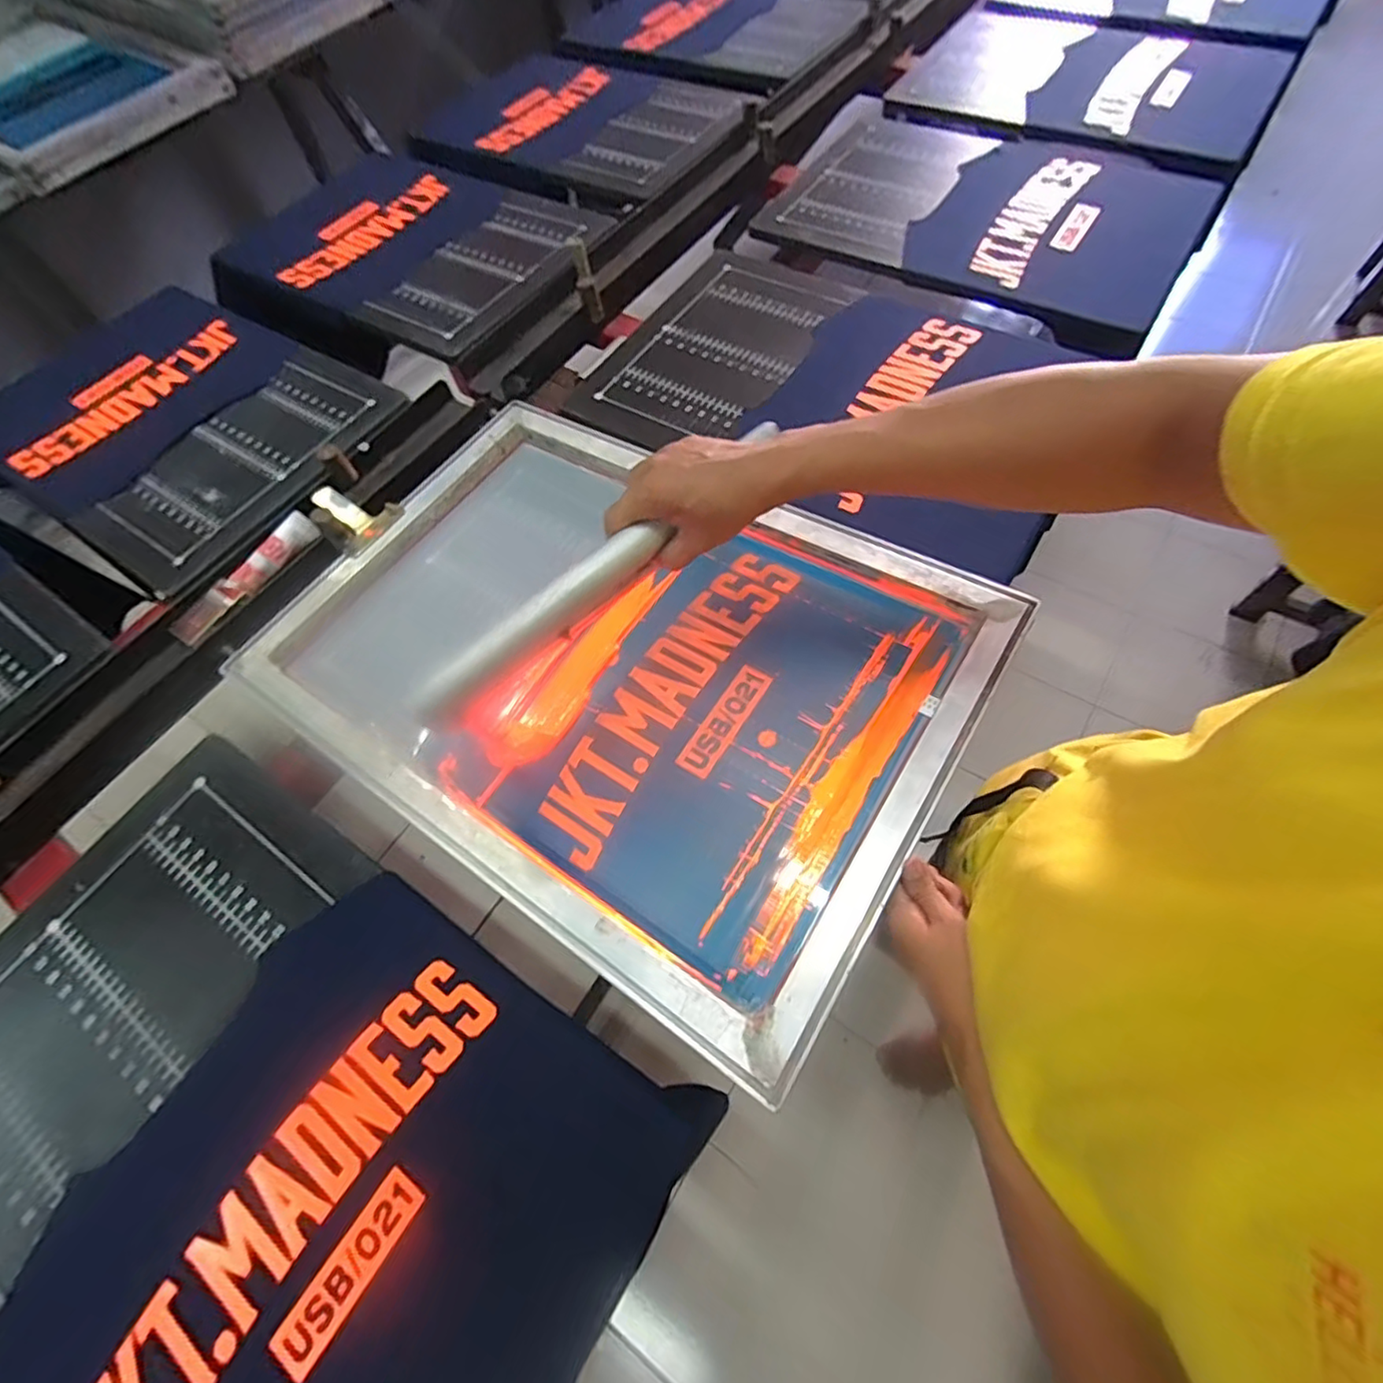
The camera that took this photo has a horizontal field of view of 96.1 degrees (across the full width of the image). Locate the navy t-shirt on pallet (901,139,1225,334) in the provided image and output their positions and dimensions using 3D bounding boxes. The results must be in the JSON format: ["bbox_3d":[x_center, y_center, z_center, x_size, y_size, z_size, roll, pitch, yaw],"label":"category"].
[{"bbox_3d":[0.554,-0.703,0.933,0.360,0.024,0.407,30,70,16],"label":"navy t-shirt on pallet"}]

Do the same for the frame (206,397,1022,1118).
[{"bbox_3d":[-0.080,-0.041,0.604,0.637,0.055,0.455,29,69,20],"label":"frame"}]

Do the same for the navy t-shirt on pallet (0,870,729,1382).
[{"bbox_3d":[-0.247,0.384,0.438,0.370,0.037,0.395,28,69,16],"label":"navy t-shirt on pallet"}]

